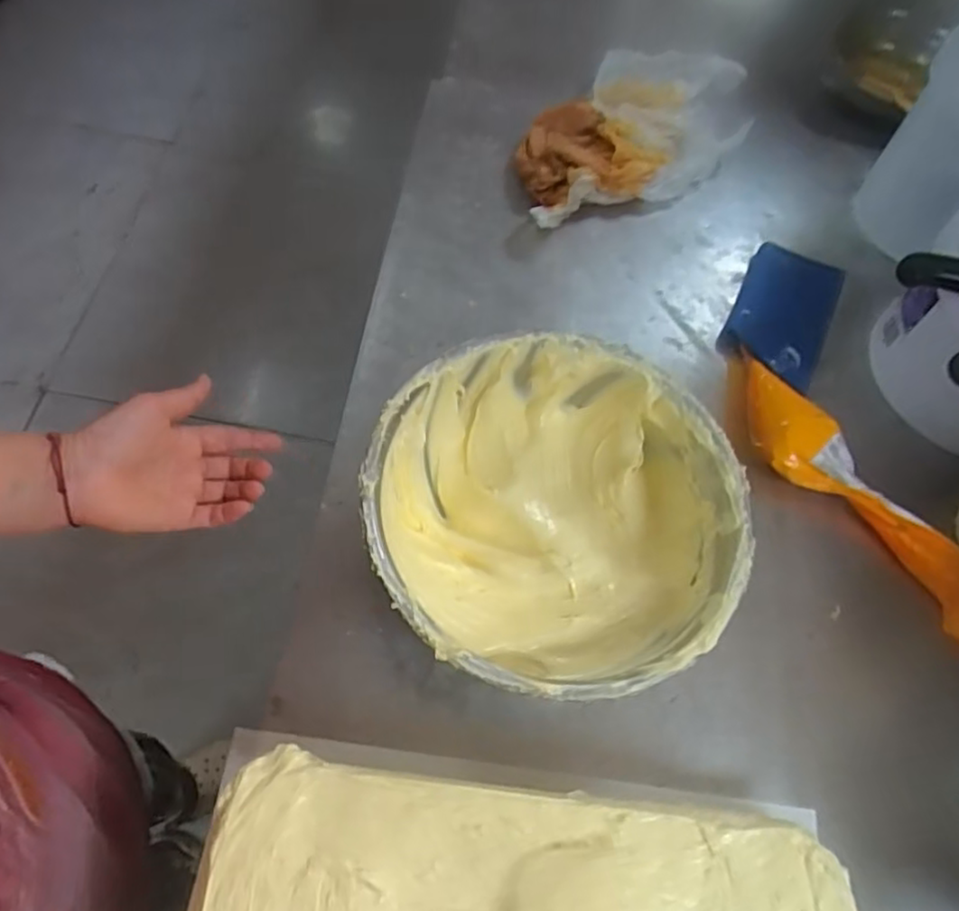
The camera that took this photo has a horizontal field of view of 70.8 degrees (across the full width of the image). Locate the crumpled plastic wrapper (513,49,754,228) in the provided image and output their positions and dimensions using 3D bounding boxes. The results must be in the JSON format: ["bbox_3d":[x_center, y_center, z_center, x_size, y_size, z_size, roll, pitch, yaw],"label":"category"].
[{"bbox_3d":[0.150,-0.337,0.703,0.258,0.098,0.161,-21,68,-16],"label":"crumpled plastic wrapper"}]

